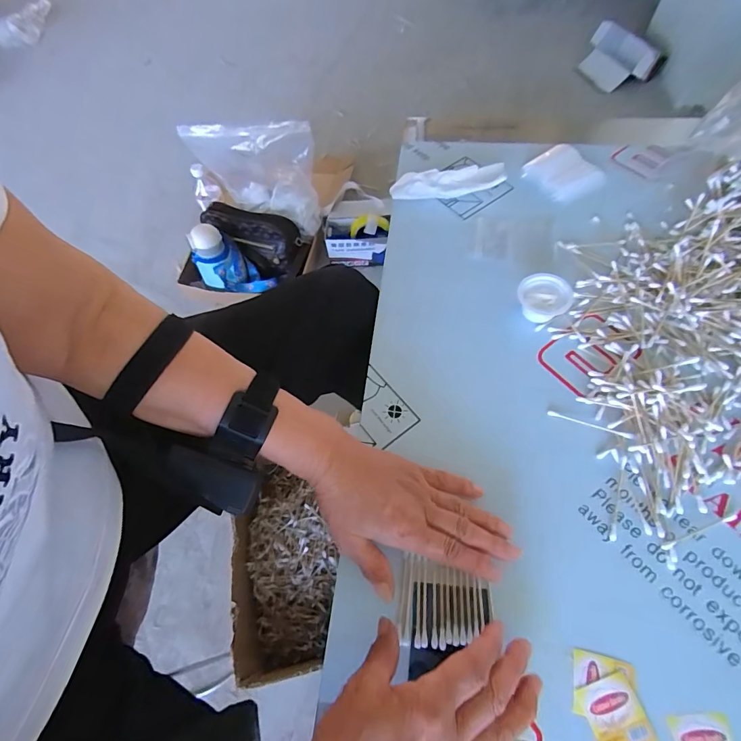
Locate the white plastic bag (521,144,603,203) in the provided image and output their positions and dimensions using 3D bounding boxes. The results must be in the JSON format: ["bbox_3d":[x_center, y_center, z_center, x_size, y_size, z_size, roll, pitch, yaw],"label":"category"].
[{"bbox_3d":[0.257,-0.263,0.538,0.083,0.012,0.086,-32,64,-13],"label":"white plastic bag"}]

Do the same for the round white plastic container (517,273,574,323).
[{"bbox_3d":[0.186,-0.077,0.434,0.052,0.028,0.046,30,68,18],"label":"round white plastic container"}]

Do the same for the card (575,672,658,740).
[{"bbox_3d":[0.174,0.245,0.284,0.039,0.004,0.042,-18,62,-6],"label":"card"}]

